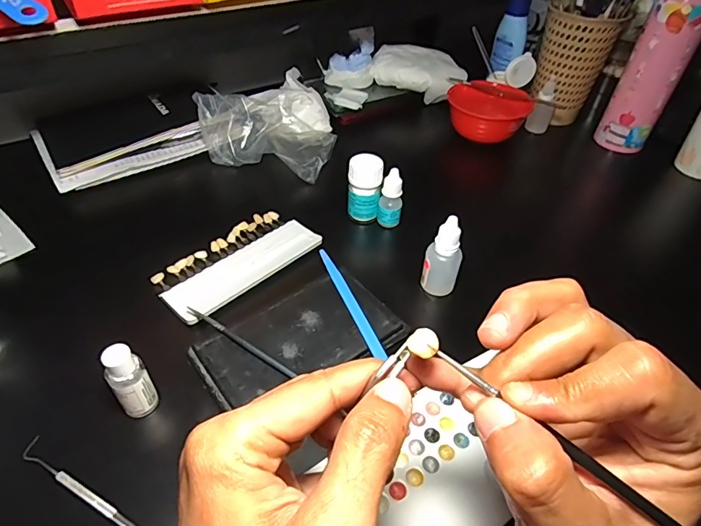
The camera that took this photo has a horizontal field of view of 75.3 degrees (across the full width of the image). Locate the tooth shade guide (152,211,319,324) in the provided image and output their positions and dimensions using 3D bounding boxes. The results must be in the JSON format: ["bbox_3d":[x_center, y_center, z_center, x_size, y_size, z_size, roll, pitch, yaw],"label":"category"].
[{"bbox_3d":[-0.106,-0.002,0.427,0.073,0.011,0.150,33,51,25],"label":"tooth shade guide"}]

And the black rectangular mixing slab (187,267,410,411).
[{"bbox_3d":[-0.038,0.060,0.358,0.152,0.016,0.084,-28,53,-29],"label":"black rectangular mixing slab"}]

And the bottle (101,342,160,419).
[{"bbox_3d":[-0.145,0.078,0.301,0.023,0.058,0.020,-30,54,-31],"label":"bottle"}]

